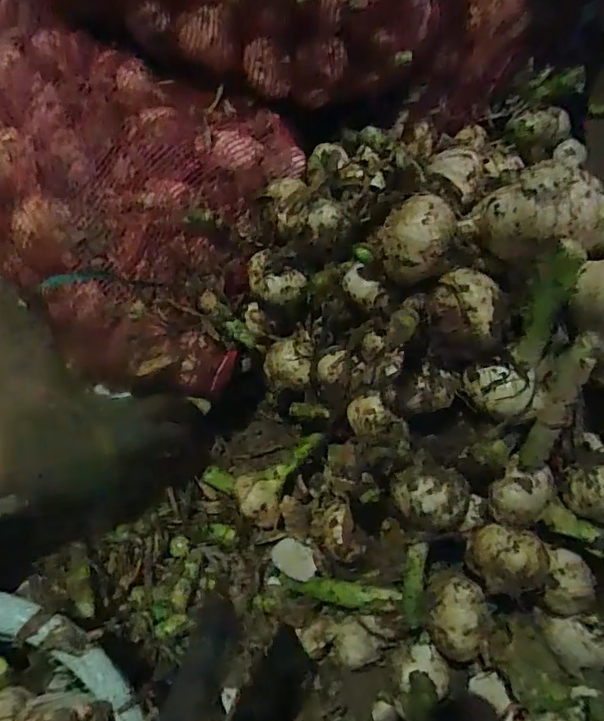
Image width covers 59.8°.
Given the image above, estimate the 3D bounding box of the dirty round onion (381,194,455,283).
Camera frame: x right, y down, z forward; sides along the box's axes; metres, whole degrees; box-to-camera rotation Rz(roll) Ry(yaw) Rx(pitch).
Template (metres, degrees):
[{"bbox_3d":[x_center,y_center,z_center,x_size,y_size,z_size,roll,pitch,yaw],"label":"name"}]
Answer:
[{"bbox_3d":[0.071,-0.077,0.327,0.043,0.034,0.045,22,66,7],"label":"dirty round onion"}]

